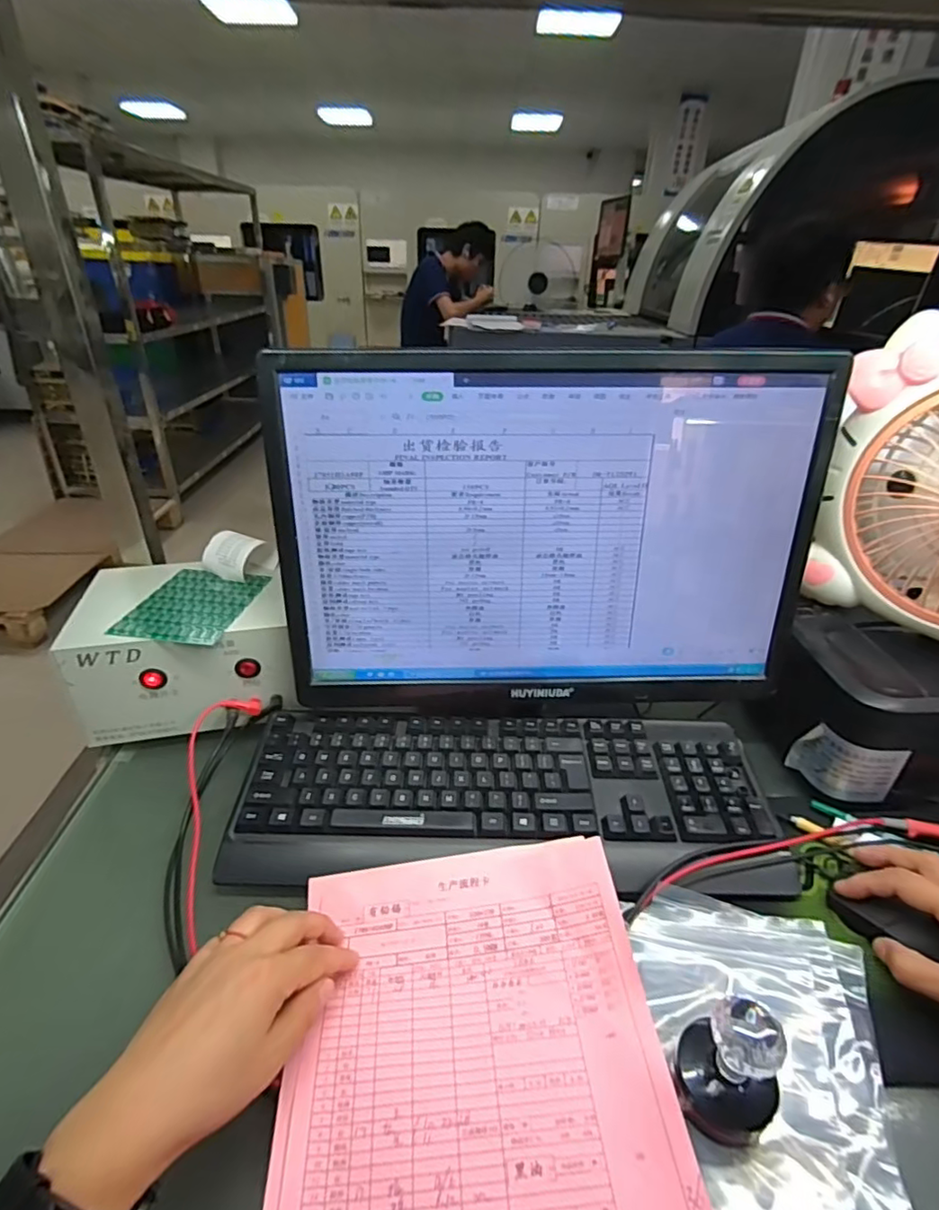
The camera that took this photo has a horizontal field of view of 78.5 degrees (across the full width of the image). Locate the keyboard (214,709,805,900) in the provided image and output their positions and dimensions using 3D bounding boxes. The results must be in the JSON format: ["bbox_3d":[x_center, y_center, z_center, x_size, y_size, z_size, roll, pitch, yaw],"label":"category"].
[{"bbox_3d":[0.031,0.160,0.486,0.434,0.034,0.152,2,31,0],"label":"keyboard"}]

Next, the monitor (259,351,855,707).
[{"bbox_3d":[0.064,-0.047,0.475,0.431,0.283,0.056,0,31,-3],"label":"monitor"}]

